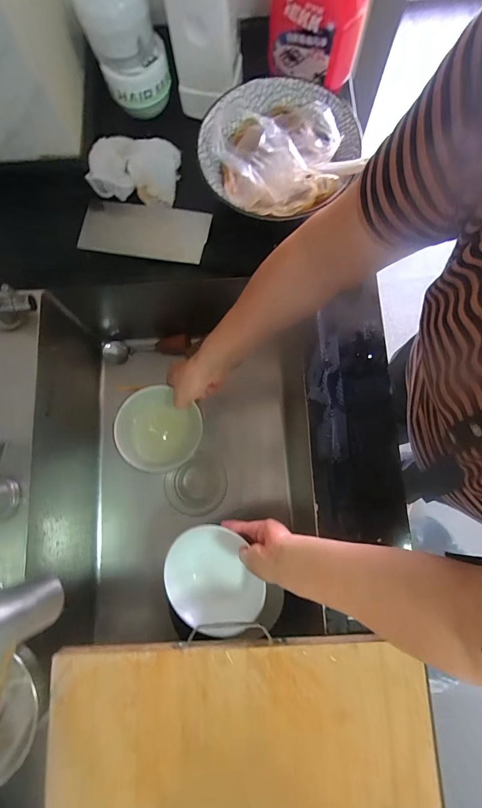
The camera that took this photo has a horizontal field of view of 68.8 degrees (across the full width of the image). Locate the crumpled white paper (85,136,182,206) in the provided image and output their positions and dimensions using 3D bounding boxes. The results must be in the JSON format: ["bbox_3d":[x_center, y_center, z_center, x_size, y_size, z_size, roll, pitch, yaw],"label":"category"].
[{"bbox_3d":[-0.145,-0.331,0.484,0.111,0.034,0.082,8,80,3],"label":"crumpled white paper"}]

